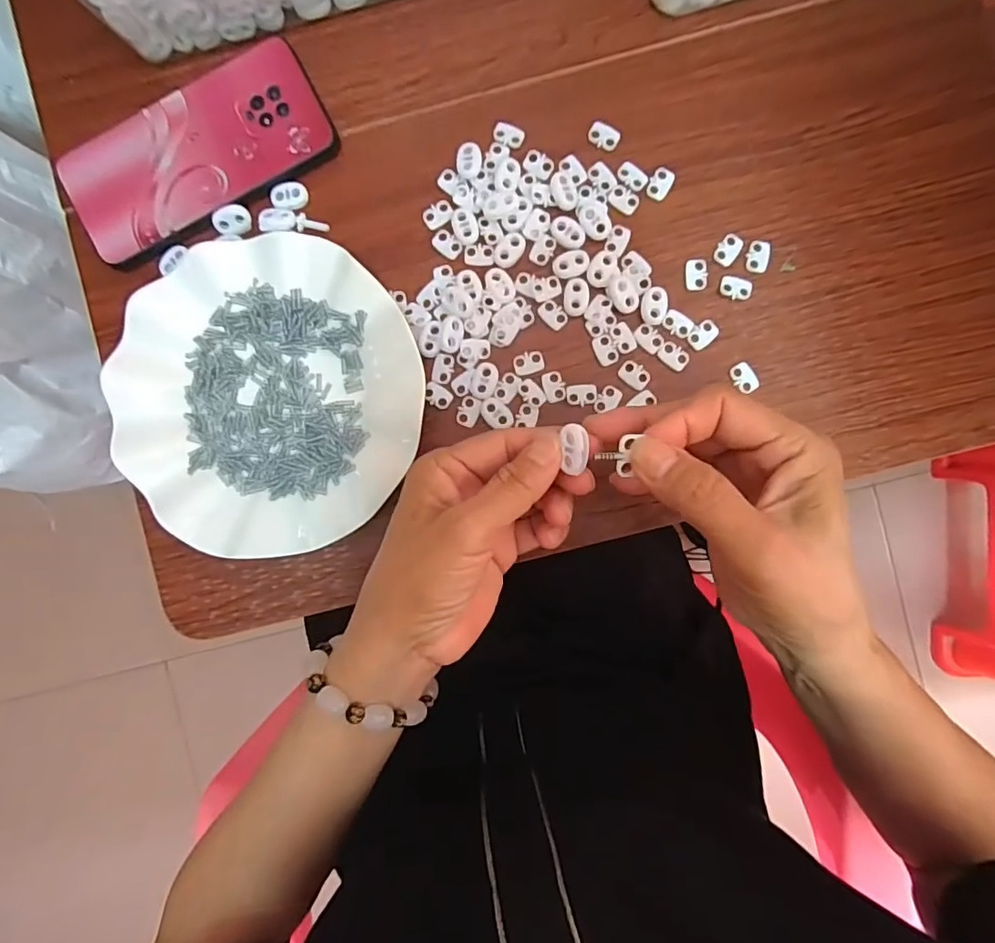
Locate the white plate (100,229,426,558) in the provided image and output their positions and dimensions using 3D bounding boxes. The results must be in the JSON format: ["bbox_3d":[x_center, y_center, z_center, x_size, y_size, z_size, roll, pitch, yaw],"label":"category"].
[{"bbox_3d":[-0.138,-0.045,0.314,0.179,0.023,0.183,0,91,0],"label":"white plate"}]

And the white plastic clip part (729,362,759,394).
[{"bbox_3d":[0.153,-0.058,0.322,0.012,0.004,0.019,-37,91,1],"label":"white plastic clip part"}]

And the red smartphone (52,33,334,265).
[{"bbox_3d":[-0.186,-0.197,0.321,0.163,0.004,0.080,-26,91,1],"label":"red smartphone"}]

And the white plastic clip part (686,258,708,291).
[{"bbox_3d":[0.123,-0.122,0.321,0.013,0.004,0.019,-2,91,0],"label":"white plastic clip part"}]

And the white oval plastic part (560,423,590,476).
[{"bbox_3d":[0.034,-0.011,0.226,0.010,0.008,0.020,-5,91,0],"label":"white oval plastic part"}]

